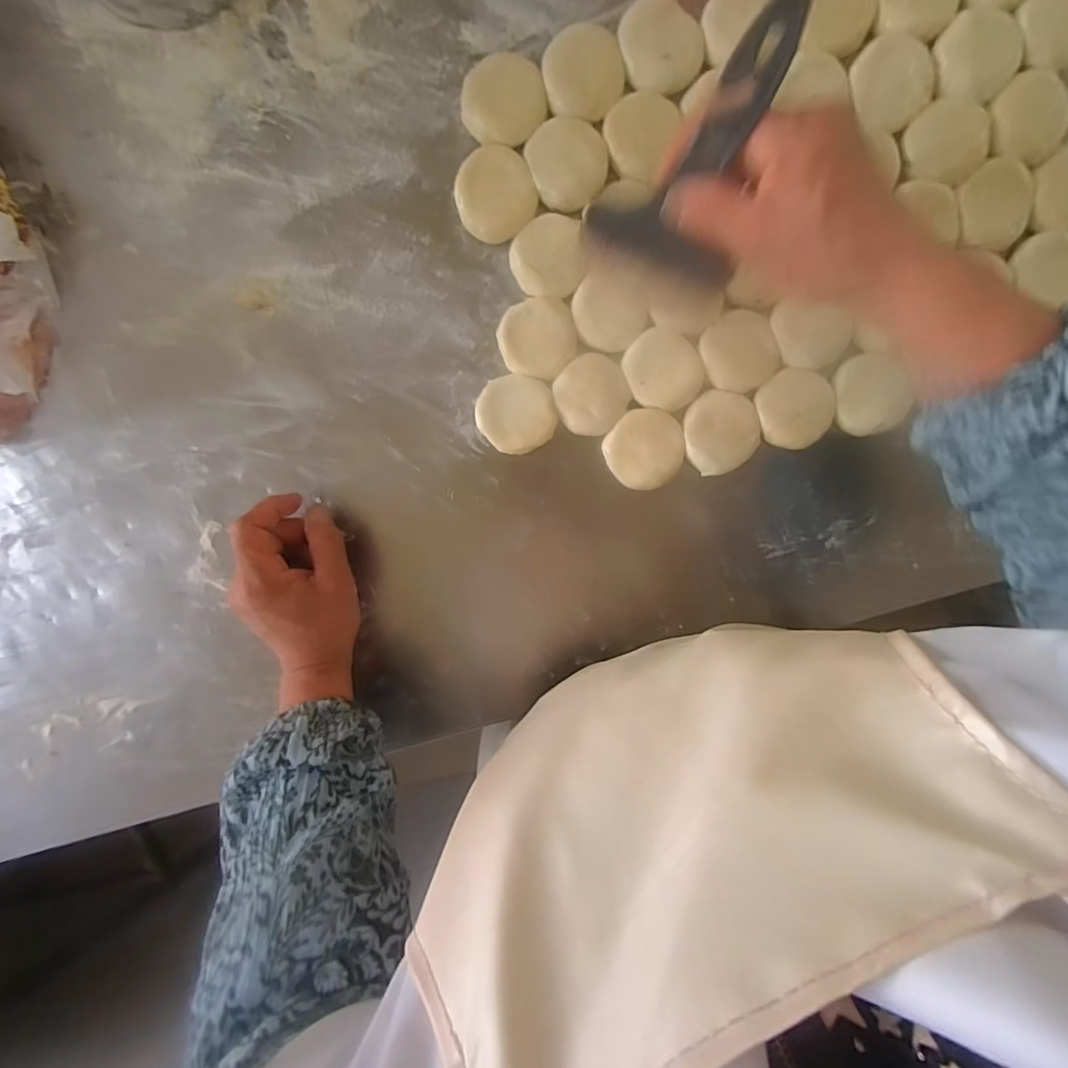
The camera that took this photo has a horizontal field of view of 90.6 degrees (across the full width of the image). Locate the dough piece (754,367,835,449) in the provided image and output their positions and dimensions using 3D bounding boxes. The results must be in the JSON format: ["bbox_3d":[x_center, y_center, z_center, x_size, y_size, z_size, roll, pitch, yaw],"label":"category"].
[{"bbox_3d":[0.200,-0.096,0.406,0.052,0.016,0.057,0,99,-1],"label":"dough piece"}]

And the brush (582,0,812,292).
[{"bbox_3d":[0.085,-0.189,0.279,0.097,0.156,0.030,16,83,-3],"label":"brush"}]

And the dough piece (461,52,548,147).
[{"bbox_3d":[-0.021,-0.308,0.379,0.058,0.015,0.054,-3,99,0],"label":"dough piece"}]

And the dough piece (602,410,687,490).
[{"bbox_3d":[0.088,-0.068,0.417,0.057,0.017,0.060,0,99,-1],"label":"dough piece"}]

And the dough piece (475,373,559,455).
[{"bbox_3d":[-0.013,-0.093,0.412,0.059,0.017,0.058,0,99,-1],"label":"dough piece"}]

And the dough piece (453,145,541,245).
[{"bbox_3d":[-0.028,-0.248,0.388,0.056,0.015,0.058,0,99,-1],"label":"dough piece"}]

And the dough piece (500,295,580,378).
[{"bbox_3d":[0.003,-0.148,0.403,0.056,0.016,0.056,-13,99,1],"label":"dough piece"}]

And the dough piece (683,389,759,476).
[{"bbox_3d":[0.146,-0.079,0.410,0.055,0.010,0.062,-8,99,1],"label":"dough piece"}]

